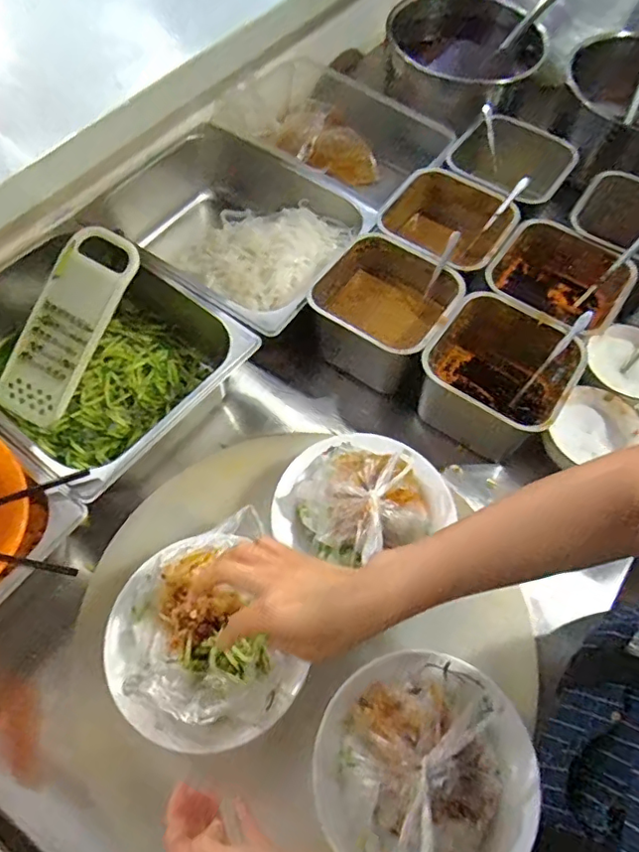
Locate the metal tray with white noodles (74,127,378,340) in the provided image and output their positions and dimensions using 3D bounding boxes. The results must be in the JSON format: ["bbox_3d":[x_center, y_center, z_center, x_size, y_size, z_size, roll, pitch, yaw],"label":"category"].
[{"bbox_3d":[-0.118,-0.254,0.800,0.329,0.131,0.264,31,65,14],"label":"metal tray with white noodles"}]

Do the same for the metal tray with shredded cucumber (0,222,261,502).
[{"bbox_3d":[-0.277,-0.086,0.683,0.330,0.094,0.263,35,66,16],"label":"metal tray with shredded cucumber"}]

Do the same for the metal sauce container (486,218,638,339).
[{"bbox_3d":[0.298,-0.174,0.737,0.166,0.084,0.161,35,66,16],"label":"metal sauce container"}]

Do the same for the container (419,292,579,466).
[{"bbox_3d":[0.208,-0.058,0.680,0.157,0.106,0.169,34,66,15],"label":"container"}]

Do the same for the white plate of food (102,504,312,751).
[{"bbox_3d":[-0.106,0.187,0.517,0.178,0.042,0.188,1,62,-2],"label":"white plate of food"}]

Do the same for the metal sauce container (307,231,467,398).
[{"bbox_3d":[0.079,-0.143,0.718,0.159,0.098,0.157,29,65,13],"label":"metal sauce container"}]

